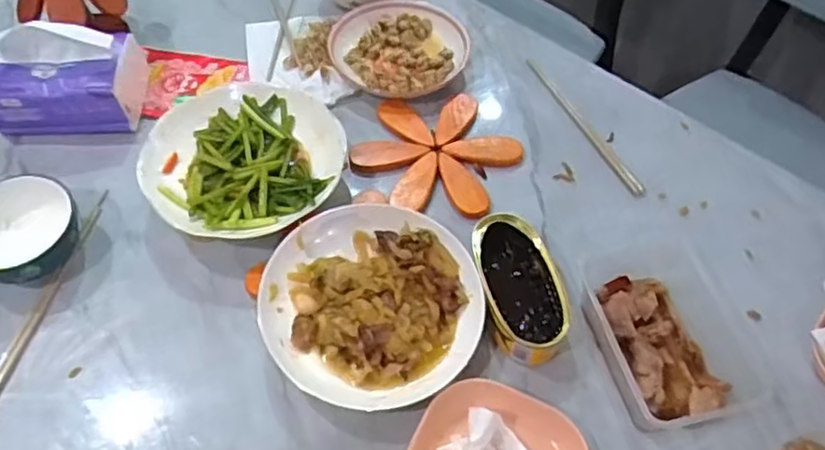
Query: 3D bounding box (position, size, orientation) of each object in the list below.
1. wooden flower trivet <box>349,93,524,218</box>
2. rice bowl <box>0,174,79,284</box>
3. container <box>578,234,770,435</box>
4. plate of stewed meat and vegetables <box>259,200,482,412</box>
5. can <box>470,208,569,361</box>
[{"bbox_3d":[0.032,-0.086,0.752,0.173,0.009,0.183,1,54,-1],"label":"wooden flower trivet"},{"bbox_3d":[-0.380,0.011,0.647,0.105,0.062,0.102,1,54,-1],"label":"rice bowl"},{"bbox_3d":[0.242,0.087,0.631,0.134,0.047,0.191,-11,55,-10],"label":"container"},{"bbox_3d":[-0.038,0.076,0.625,0.194,0.052,0.194,1,54,-1],"label":"plate of stewed meat and vegetables"},{"bbox_3d":[0.102,0.062,0.641,0.071,0.053,0.140,-10,55,-9],"label":"can"}]

